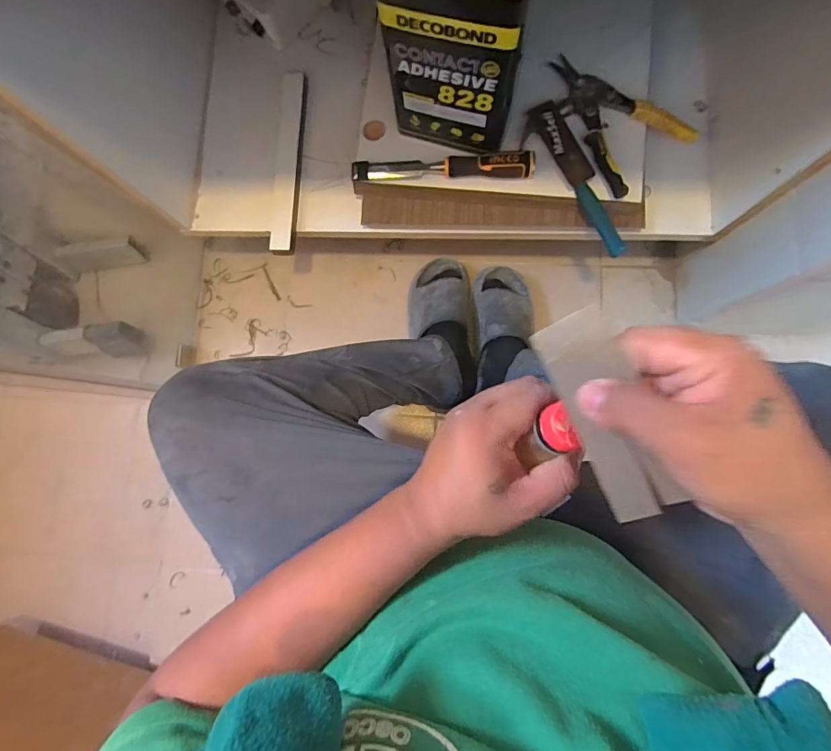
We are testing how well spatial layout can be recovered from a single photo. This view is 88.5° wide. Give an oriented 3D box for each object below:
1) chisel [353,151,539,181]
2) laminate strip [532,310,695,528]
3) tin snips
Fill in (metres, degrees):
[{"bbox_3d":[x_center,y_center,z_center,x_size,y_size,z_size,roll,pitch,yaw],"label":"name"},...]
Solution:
[{"bbox_3d":[0.040,-0.317,0.647,0.271,0.024,0.037,2,83,5],"label":"chisel"},{"bbox_3d":[0.104,0.021,0.229,0.038,0.005,0.111,-26,84,20],"label":"laminate strip"},{"bbox_3d":[0.282,-0.393,0.650,0.143,0.046,0.237,-39,82,-1],"label":"tin snips"}]

